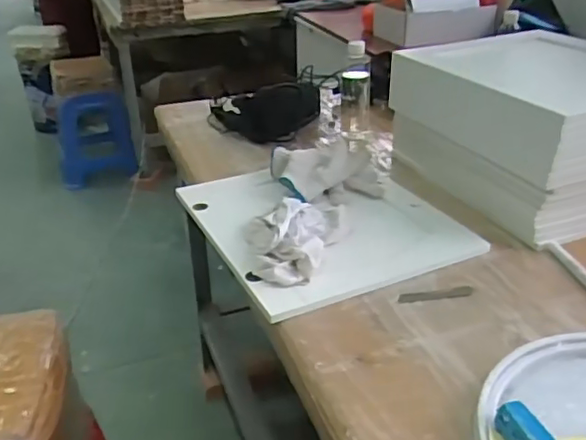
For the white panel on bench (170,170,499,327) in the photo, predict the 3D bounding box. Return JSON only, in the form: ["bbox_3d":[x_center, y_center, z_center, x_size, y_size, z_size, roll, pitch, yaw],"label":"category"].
[{"bbox_3d":[0.039,-0.005,0.912,0.330,0.015,0.370,-14,31,-22],"label":"white panel on bench"}]

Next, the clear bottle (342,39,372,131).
[{"bbox_3d":[0.125,-0.247,1.195,0.059,0.174,0.067,2,29,7],"label":"clear bottle"}]

